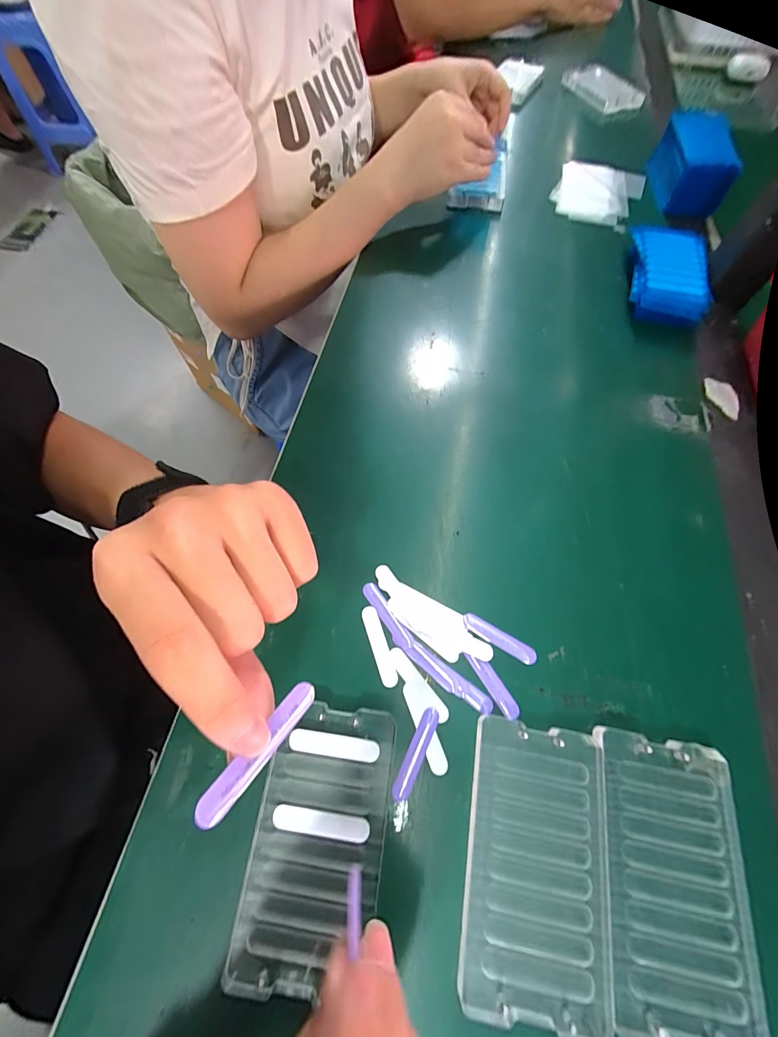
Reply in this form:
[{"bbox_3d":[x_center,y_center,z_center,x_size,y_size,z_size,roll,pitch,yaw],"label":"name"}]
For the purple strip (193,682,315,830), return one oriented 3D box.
[{"bbox_3d":[-0.045,0.081,0.132,0.009,0.005,0.051,32,46,13],"label":"purple strip"}]

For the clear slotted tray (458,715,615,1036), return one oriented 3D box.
[{"bbox_3d":[0.076,0.178,0.194,0.068,0.011,0.121,9,66,4],"label":"clear slotted tray"}]

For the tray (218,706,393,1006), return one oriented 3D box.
[{"bbox_3d":[-0.037,0.169,0.198,0.066,0.011,0.121,8,66,4],"label":"tray"}]

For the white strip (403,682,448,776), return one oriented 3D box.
[{"bbox_3d":[0.021,0.125,0.222,0.011,0.004,0.051,-19,67,-8],"label":"white strip"}]

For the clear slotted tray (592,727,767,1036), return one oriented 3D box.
[{"bbox_3d":[0.146,0.184,0.192,0.070,0.012,0.121,10,66,4],"label":"clear slotted tray"}]

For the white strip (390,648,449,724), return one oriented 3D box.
[{"bbox_3d":[0.018,0.104,0.231,0.011,0.004,0.050,-37,71,-15],"label":"white strip"}]

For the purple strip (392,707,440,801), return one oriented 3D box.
[{"bbox_3d":[0.016,0.137,0.217,0.010,0.004,0.050,25,68,11],"label":"purple strip"}]

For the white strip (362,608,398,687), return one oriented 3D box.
[{"bbox_3d":[-0.006,0.083,0.242,0.011,0.004,0.051,-18,67,-8],"label":"white strip"}]

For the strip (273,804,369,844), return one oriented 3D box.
[{"bbox_3d":[-0.036,0.161,0.195,0.051,0.004,0.011,7,66,3],"label":"strip"}]

